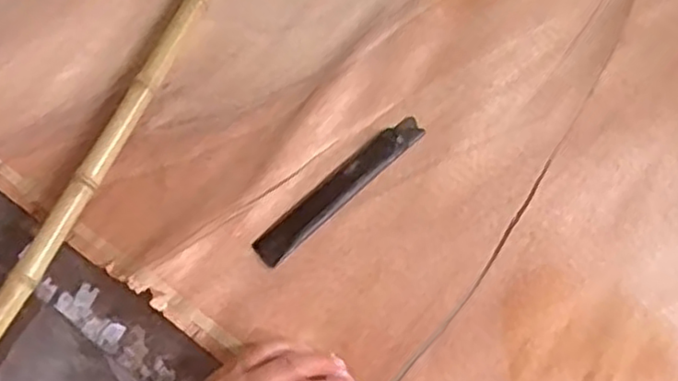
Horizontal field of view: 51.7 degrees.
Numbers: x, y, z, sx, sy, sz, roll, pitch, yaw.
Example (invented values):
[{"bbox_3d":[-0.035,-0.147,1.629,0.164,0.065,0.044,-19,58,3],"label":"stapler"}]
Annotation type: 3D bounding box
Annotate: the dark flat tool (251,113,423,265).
[{"bbox_3d":[0.001,-0.002,0.514,0.152,0.010,0.024,-40,71,-17],"label":"dark flat tool"}]

